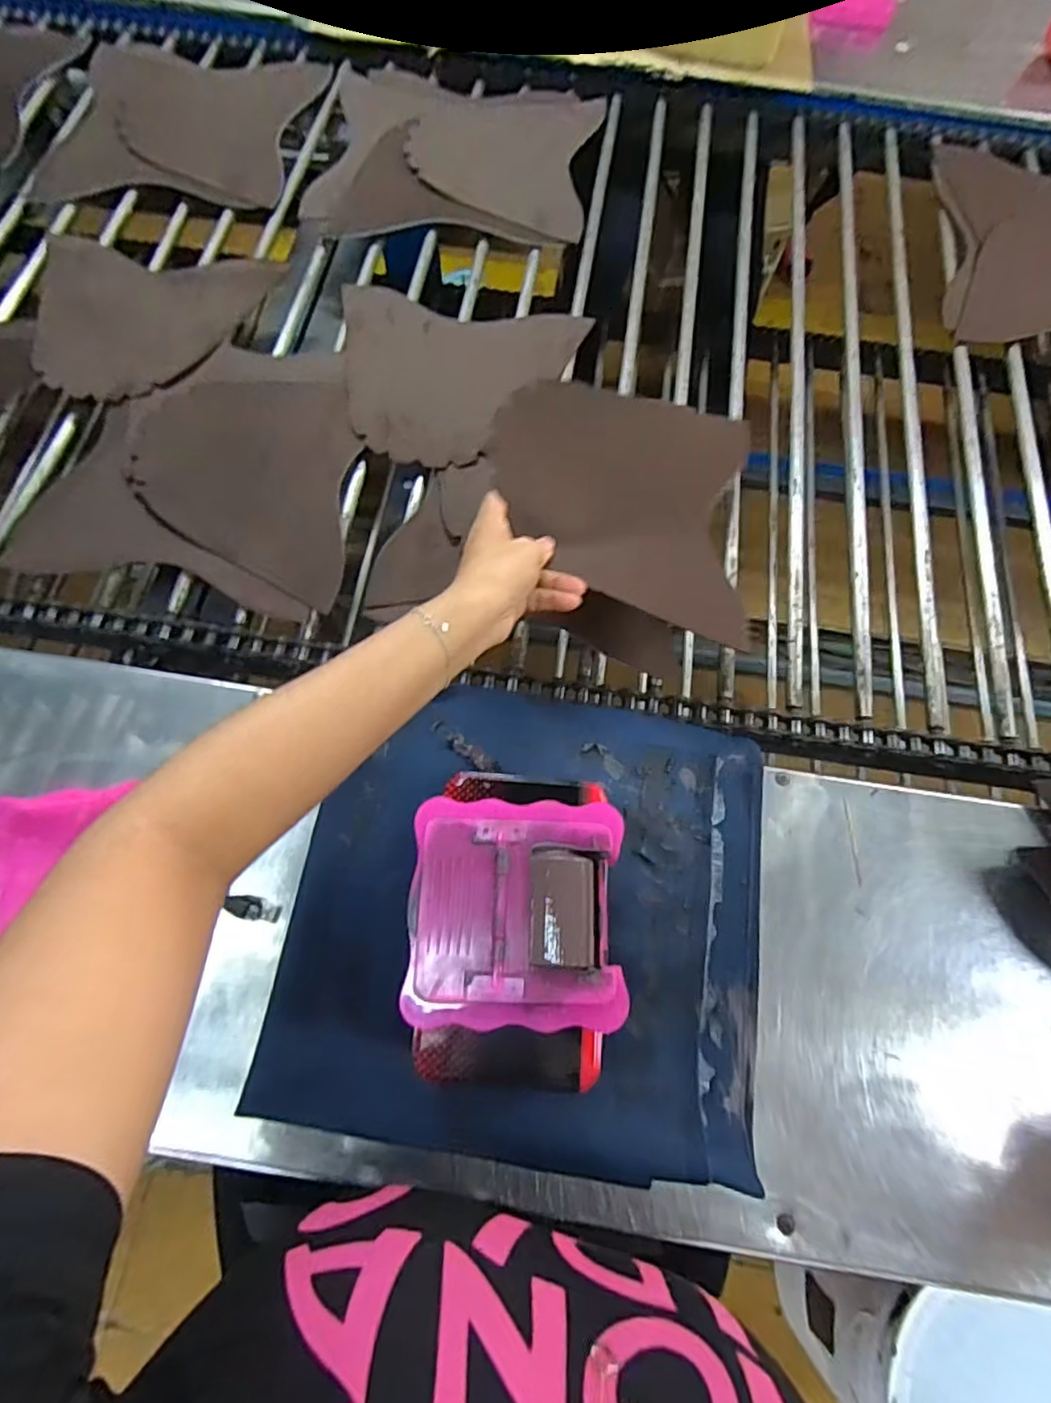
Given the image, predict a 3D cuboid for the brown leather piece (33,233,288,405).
[{"bbox_3d":[-0.378,-0.379,0.646,0.217,0.011,0.212,2,68,-9],"label":"brown leather piece"}]

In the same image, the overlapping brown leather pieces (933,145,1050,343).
[{"bbox_3d":[0.603,-0.507,0.737,0.239,0.027,0.294,6,71,-1],"label":"overlapping brown leather pieces"}]

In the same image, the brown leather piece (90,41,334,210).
[{"bbox_3d":[-0.401,-0.695,0.768,0.283,0.009,0.257,9,69,1],"label":"brown leather piece"}]

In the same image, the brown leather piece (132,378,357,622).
[{"bbox_3d":[-0.254,-0.199,0.575,0.193,0.007,0.230,3,69,-1],"label":"brown leather piece"}]

